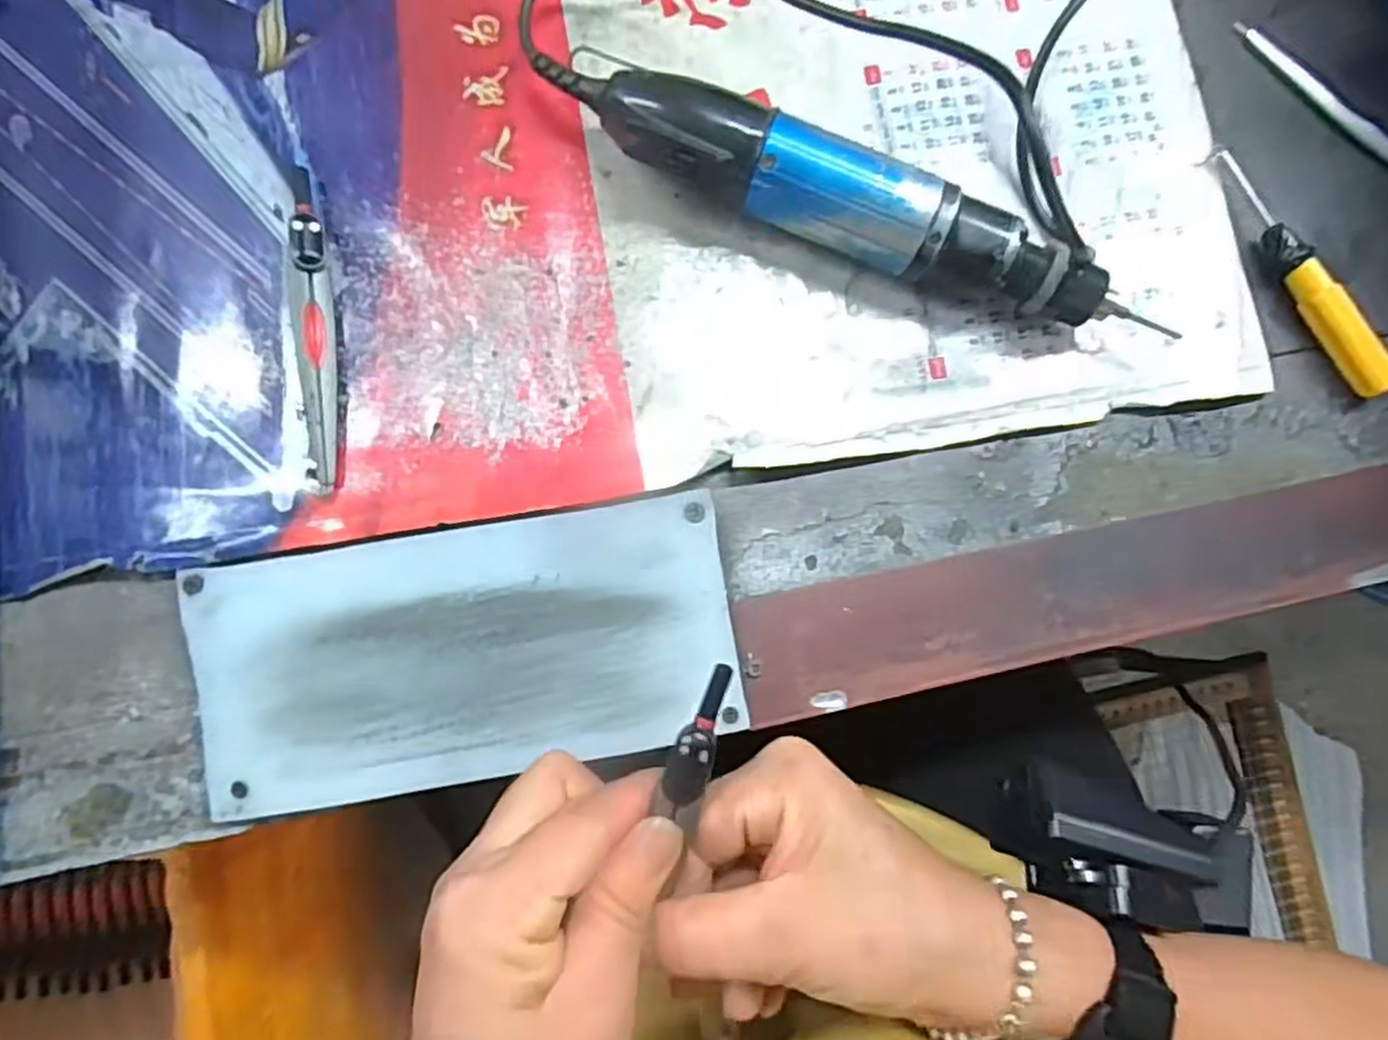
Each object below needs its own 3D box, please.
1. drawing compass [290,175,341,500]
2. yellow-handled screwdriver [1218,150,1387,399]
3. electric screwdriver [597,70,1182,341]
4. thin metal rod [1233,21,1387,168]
[{"bbox_3d":[-0.150,-0.078,0.300,0.015,0.011,0.131,-8,83,-5],"label":"drawing compass"},{"bbox_3d":[0.263,-0.106,0.331,0.015,0.017,0.120,-28,85,-7],"label":"yellow-handled screwdriver"},{"bbox_3d":[0.076,-0.118,0.309,0.235,0.040,0.035,22,81,-1],"label":"electric screwdriver"},{"bbox_3d":[0.291,-0.191,0.351,0.107,0.006,0.012,40,81,2],"label":"thin metal rod"}]

